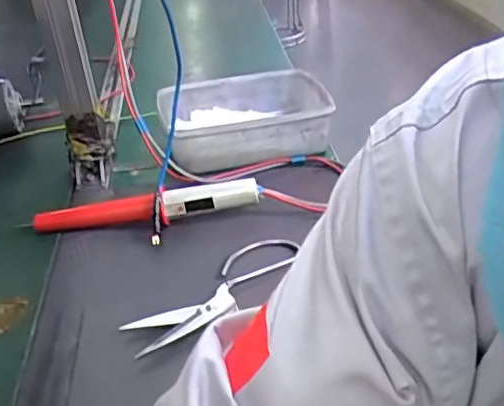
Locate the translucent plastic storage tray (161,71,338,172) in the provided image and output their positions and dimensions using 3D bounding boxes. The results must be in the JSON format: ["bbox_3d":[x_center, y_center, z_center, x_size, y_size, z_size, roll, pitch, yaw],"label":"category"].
[{"bbox_3d":[-0.003,-0.113,0.797,0.227,0.068,0.165,-11,34,-9],"label":"translucent plastic storage tray"}]

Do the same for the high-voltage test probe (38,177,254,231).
[{"bbox_3d":[-0.117,0.008,0.658,0.247,0.042,0.027,-8,33,0],"label":"high-voltage test probe"}]

